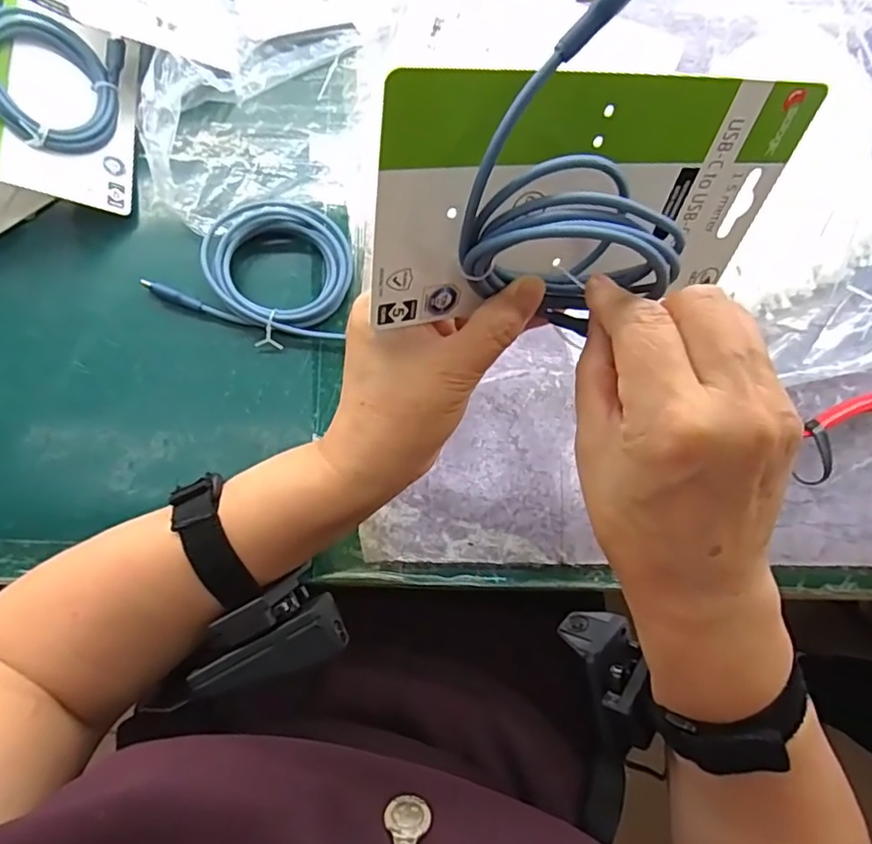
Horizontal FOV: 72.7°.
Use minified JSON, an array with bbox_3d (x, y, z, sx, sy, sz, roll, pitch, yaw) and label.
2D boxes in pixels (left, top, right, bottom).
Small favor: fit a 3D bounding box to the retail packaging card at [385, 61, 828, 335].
[{"bbox_3d":[0.063,-0.086,0.238,0.176,0.094,0.007,-8,48,-17],"label":"retail packaging card"}]

